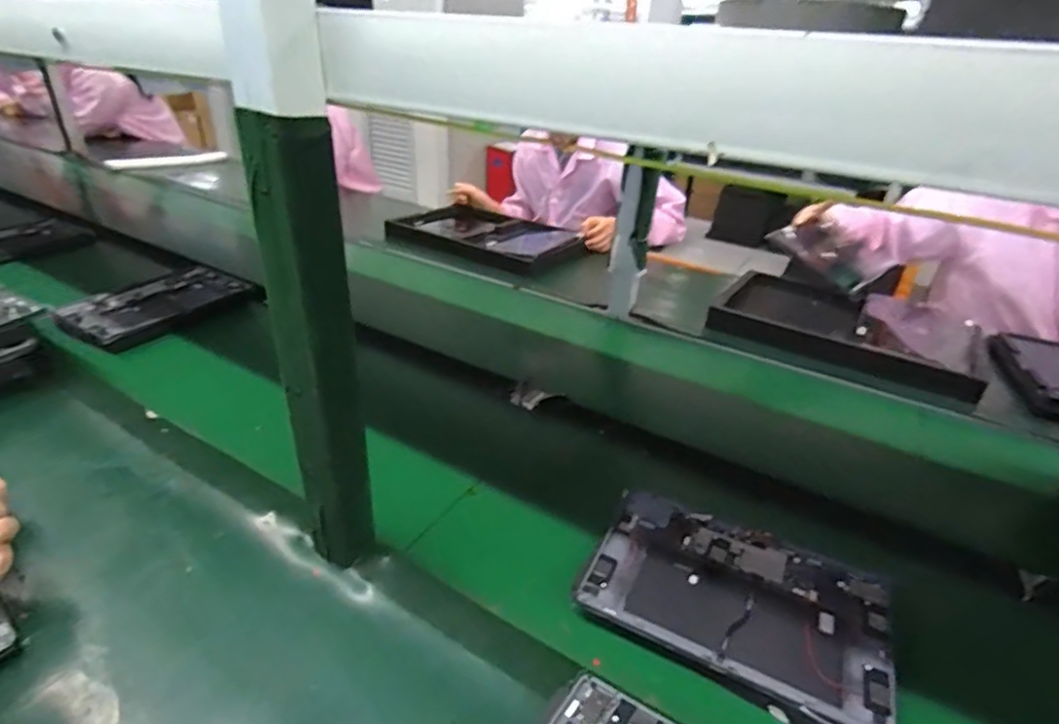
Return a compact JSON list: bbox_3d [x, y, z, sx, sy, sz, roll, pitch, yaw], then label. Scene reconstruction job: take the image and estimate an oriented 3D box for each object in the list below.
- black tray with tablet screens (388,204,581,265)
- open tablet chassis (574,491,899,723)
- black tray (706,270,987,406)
[{"bbox_3d":[-0.095,-0.331,1.467,0.458,0.047,0.390,18,32,22],"label":"black tray with tablet screens"},{"bbox_3d":[0.190,0.219,0.531,0.253,0.030,0.169,18,32,22],"label":"open tablet chassis"},{"bbox_3d":[0.574,-0.074,1.053,0.423,0.039,0.289,22,34,29],"label":"black tray"}]

